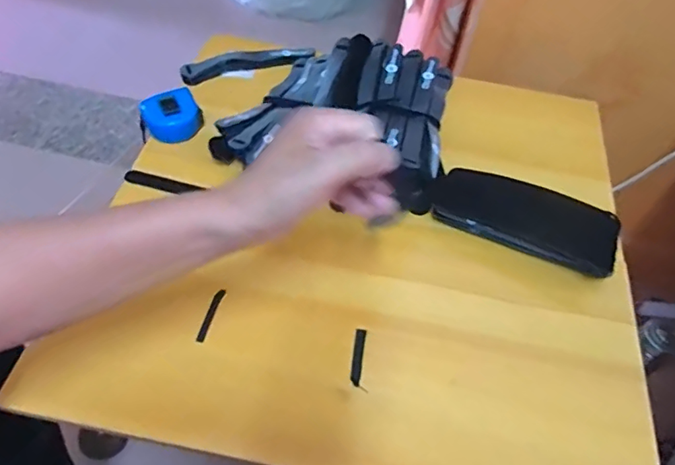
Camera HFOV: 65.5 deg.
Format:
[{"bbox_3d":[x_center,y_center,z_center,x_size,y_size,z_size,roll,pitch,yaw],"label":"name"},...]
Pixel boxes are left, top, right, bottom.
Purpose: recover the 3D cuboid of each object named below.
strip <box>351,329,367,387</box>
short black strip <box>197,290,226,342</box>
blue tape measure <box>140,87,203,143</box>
[{"bbox_3d":[0.020,0.122,0.518,0.010,0.004,0.057,16,57,-7],"label":"strip"},{"bbox_3d":[-0.128,0.083,0.533,0.008,0.004,0.059,15,55,6],"label":"short black strip"},{"bbox_3d":[-0.215,-0.148,0.680,0.076,0.046,0.059,-17,58,-16],"label":"blue tape measure"}]

